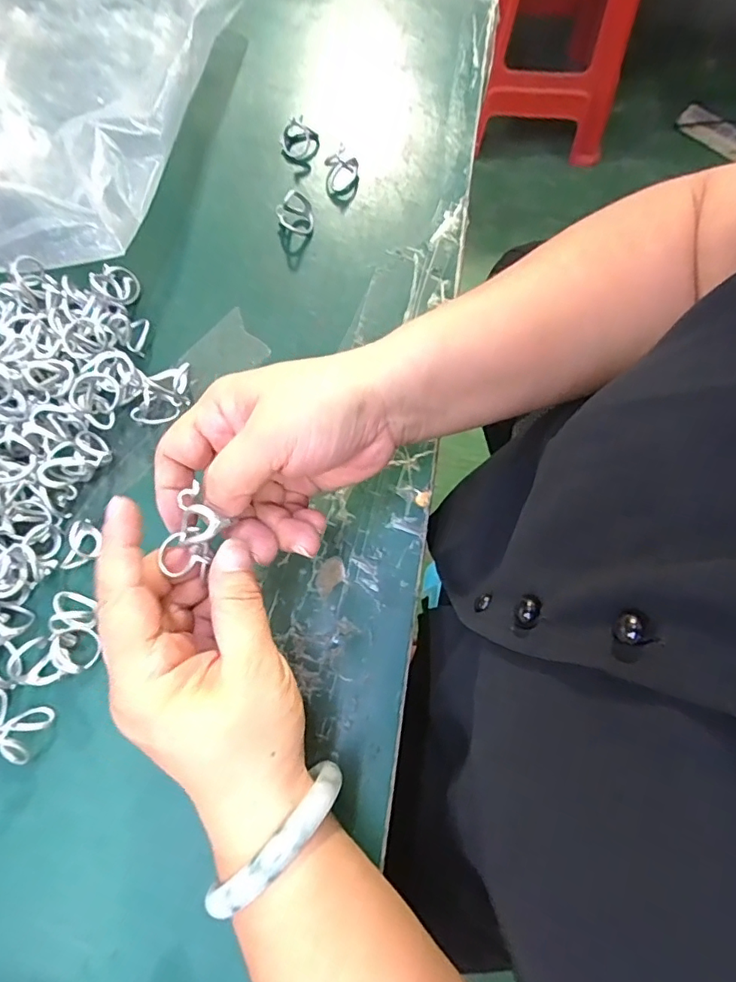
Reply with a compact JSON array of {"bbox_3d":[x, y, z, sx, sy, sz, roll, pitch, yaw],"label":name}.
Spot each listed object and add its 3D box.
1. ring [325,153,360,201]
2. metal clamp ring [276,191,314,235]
[{"bbox_3d":[-0.018,-0.227,0.377,0.023,0.009,0.037,-4,72,0],"label":"ring"},{"bbox_3d":[-0.049,-0.190,0.359,0.024,0.023,0.023,0,72,1],"label":"metal clamp ring"}]

